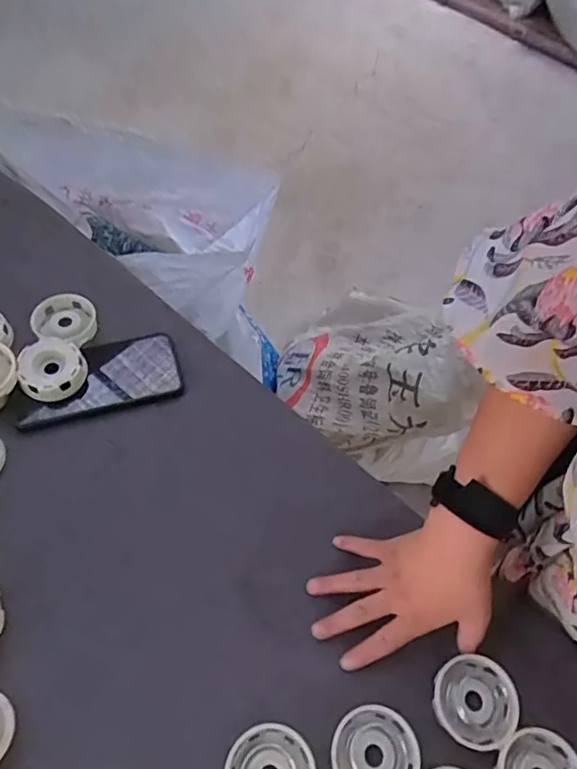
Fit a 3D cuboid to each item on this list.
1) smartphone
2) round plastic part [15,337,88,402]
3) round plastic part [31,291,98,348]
[{"bbox_3d":[-0.179,-0.009,0.539,0.145,0.009,0.077,-13,59,-13],"label":"smartphone"},{"bbox_3d":[-0.223,-0.012,0.536,0.061,0.028,0.056,2,57,-3],"label":"round plastic part"},{"bbox_3d":[-0.227,-0.069,0.574,0.060,0.019,0.056,2,57,-3],"label":"round plastic part"}]

